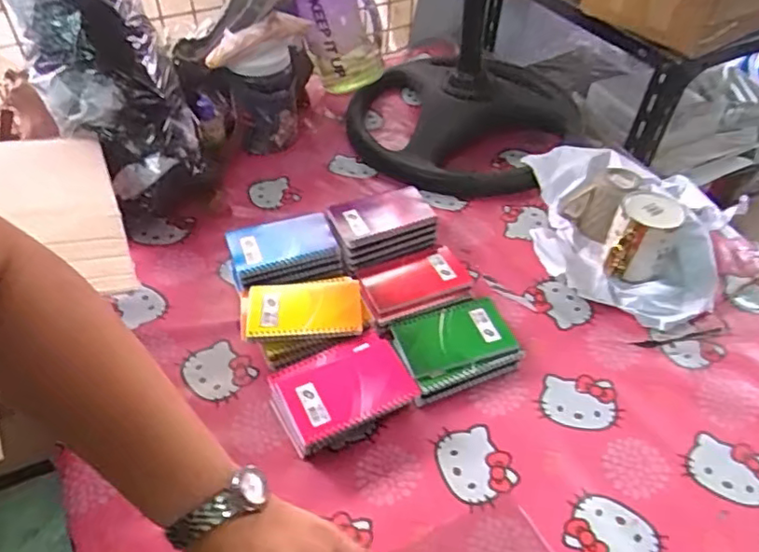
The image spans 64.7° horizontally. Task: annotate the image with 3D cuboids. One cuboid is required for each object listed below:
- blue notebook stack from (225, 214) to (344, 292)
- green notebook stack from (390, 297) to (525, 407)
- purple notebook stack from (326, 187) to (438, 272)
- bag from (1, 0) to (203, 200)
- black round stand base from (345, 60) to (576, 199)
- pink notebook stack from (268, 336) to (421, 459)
[{"bbox_3d":[-0.128,-0.024,0.789,0.145,0.052,0.100,-12,47,-12],"label":"blue notebook stack"},{"bbox_3d":[0.088,0.082,0.707,0.137,0.027,0.108,-17,49,-17],"label":"green notebook stack"},{"bbox_3d":[0.002,-0.069,0.821,0.130,0.067,0.088,-15,48,-15],"label":"purple notebook stack"},{"bbox_3d":[-0.363,-0.273,0.797,0.159,0.345,0.087,-36,23,-30],"label":"bag"},{"bbox_3d":[0.135,-0.291,1.034,0.375,0.094,0.377,0,46,0],"label":"black round stand base"},{"bbox_3d":[-0.041,0.126,0.654,0.142,0.042,0.104,-16,48,-15],"label":"pink notebook stack"}]

